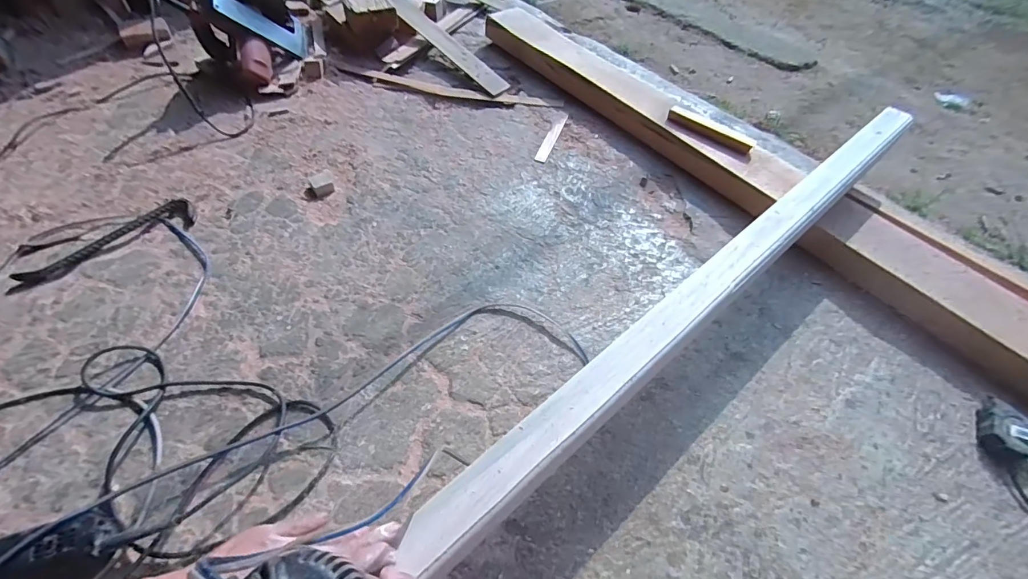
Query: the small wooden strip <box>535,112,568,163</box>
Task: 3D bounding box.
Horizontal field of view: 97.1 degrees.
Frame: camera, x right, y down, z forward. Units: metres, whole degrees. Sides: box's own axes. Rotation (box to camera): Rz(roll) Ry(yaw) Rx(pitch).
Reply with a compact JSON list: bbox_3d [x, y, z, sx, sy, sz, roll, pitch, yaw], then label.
[{"bbox_3d":[0.091,-0.365,1.081,0.027,0.004,0.195,18,56,11],"label":"small wooden strip"}]

